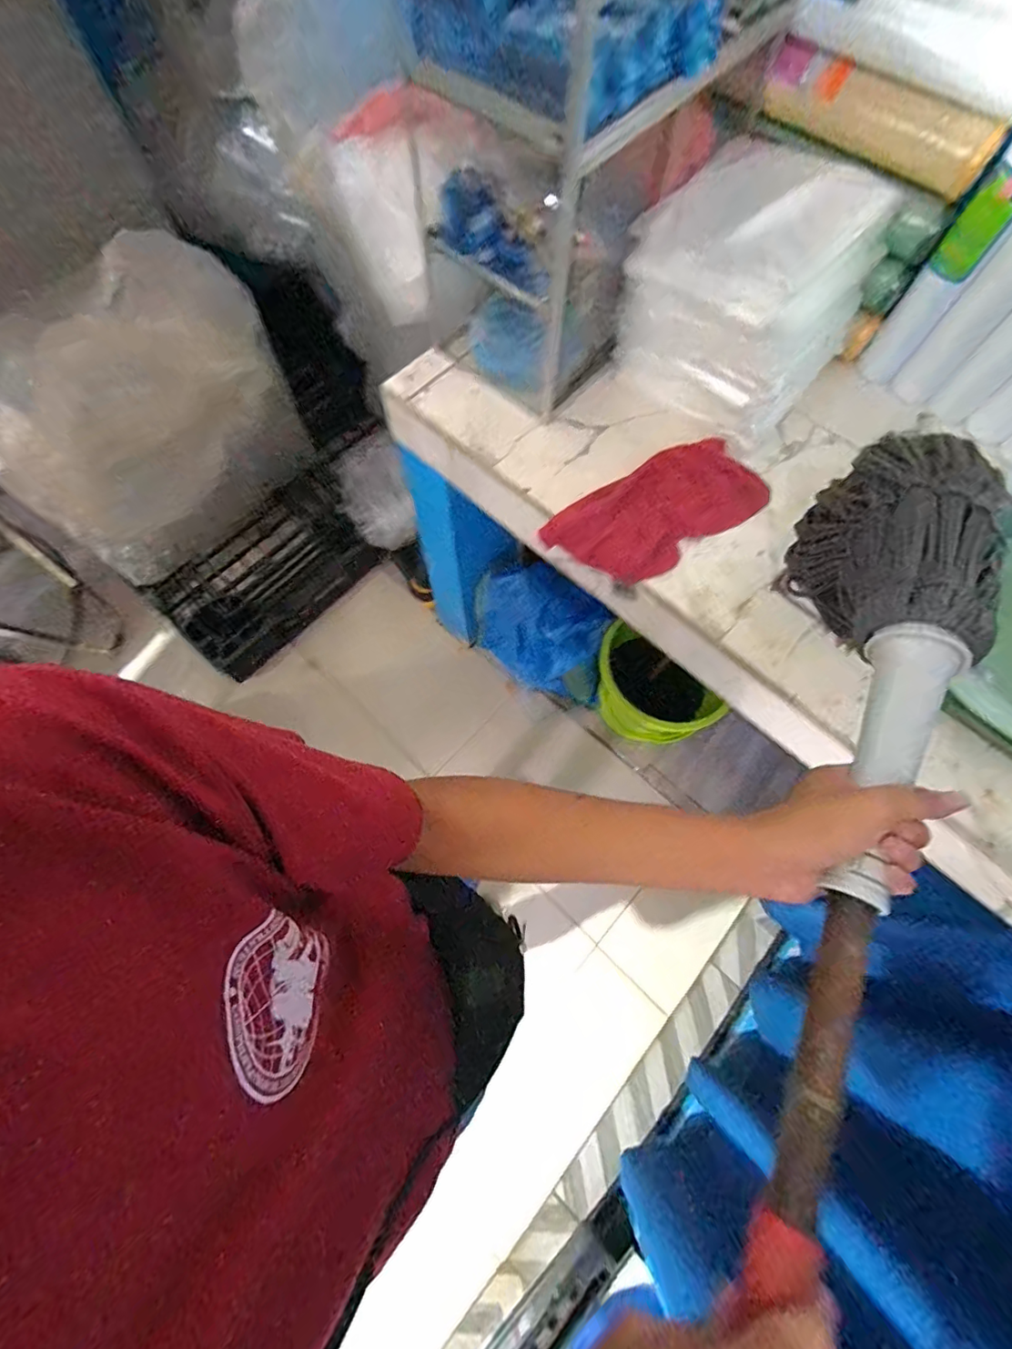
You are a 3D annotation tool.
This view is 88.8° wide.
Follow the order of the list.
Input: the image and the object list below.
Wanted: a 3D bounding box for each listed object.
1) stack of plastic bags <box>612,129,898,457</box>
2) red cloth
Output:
[{"bbox_3d":[0.322,-0.508,0.684,0.258,0.206,0.236,41,76,12],"label":"stack of plastic bags"},{"bbox_3d":[0.220,-0.227,0.726,0.305,0.042,0.148,-31,74,-10],"label":"red cloth"}]

